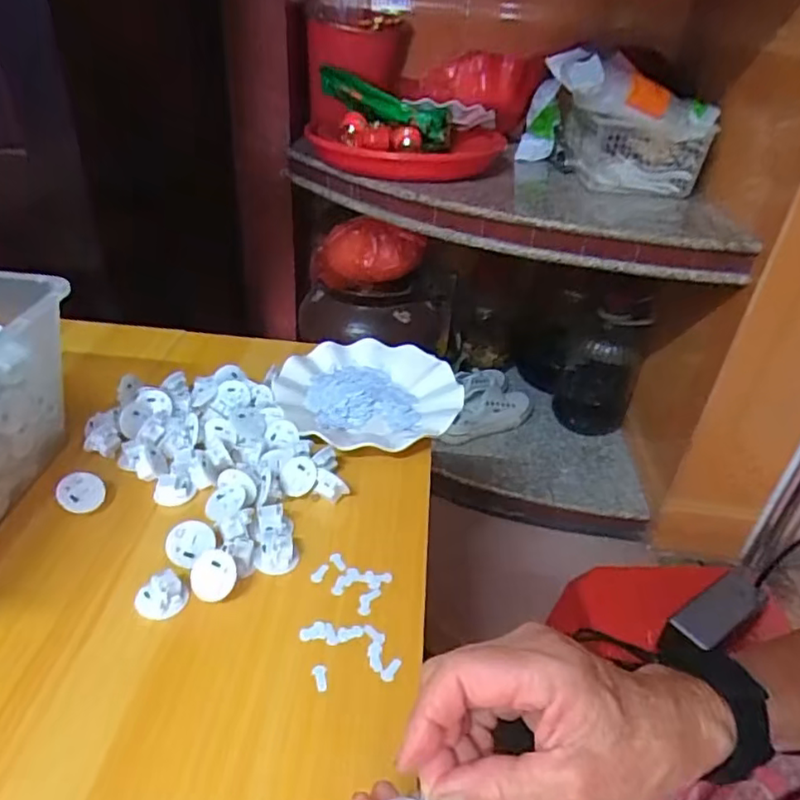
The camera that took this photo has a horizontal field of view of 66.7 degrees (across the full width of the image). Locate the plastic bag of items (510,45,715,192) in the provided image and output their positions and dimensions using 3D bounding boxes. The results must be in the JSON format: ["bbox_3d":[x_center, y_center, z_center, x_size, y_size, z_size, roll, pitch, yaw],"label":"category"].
[{"bbox_3d":[0.362,-0.467,1.022,0.253,0.179,0.191,2,35,-4],"label":"plastic bag of items"}]

